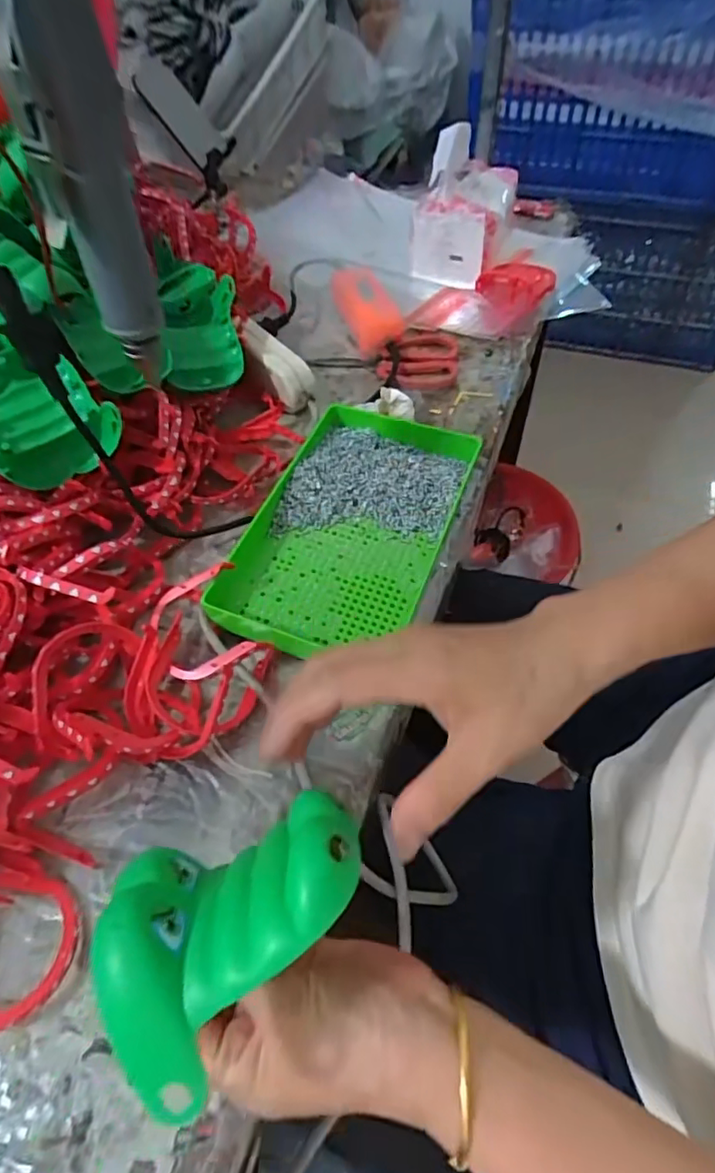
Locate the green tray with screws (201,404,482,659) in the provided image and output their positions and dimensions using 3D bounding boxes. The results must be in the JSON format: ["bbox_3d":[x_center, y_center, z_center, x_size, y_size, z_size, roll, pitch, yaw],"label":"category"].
[{"bbox_3d":[-0.007,-0.053,0.478,0.148,0.032,0.241,18,57,18],"label":"green tray with screws"}]

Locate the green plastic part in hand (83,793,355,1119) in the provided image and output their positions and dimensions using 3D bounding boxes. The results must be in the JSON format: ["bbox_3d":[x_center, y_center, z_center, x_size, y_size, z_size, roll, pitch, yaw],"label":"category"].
[{"bbox_3d":[-0.051,0.118,0.219,0.074,0.035,0.106,34,63,27],"label":"green plastic part in hand"}]

